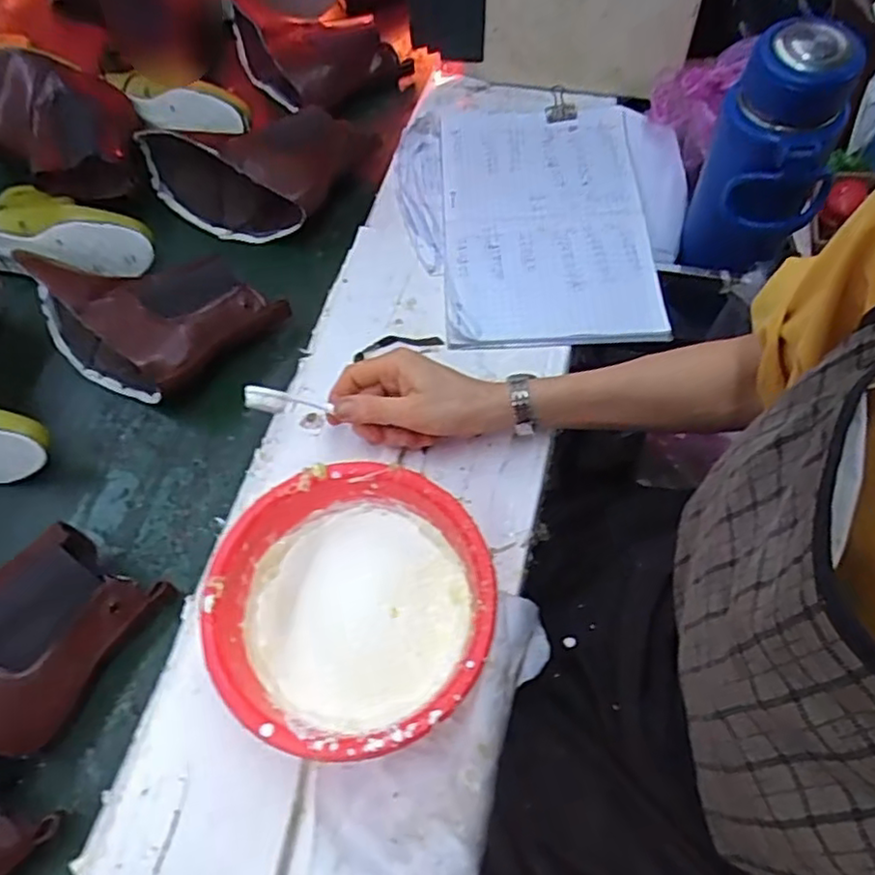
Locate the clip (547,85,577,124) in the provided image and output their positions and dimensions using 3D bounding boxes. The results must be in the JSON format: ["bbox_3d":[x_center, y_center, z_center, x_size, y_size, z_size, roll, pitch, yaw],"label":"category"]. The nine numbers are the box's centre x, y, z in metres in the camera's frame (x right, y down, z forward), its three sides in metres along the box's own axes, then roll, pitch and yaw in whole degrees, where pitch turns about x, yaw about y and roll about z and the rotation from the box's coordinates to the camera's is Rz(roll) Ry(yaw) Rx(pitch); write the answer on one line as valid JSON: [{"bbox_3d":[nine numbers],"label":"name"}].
[{"bbox_3d":[0.140,-0.383,0.745,0.034,0.011,0.059,-1,62,0],"label":"clip"}]

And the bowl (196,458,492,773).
[{"bbox_3d":[-0.059,0.122,0.465,0.182,0.076,0.185,0,62,1],"label":"bowl"}]

